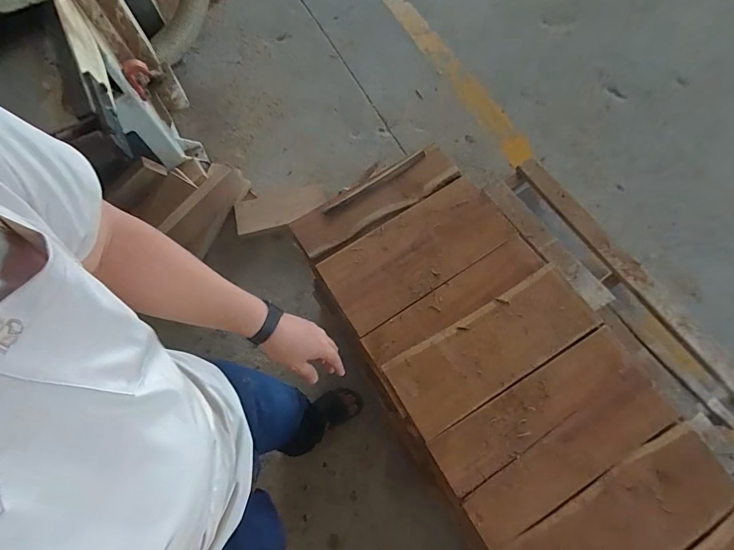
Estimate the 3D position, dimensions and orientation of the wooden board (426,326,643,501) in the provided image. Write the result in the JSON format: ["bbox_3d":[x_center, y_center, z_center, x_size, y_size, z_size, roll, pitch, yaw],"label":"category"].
[{"bbox_3d":[0.365,0.283,0.835,0.478,0.018,0.120,-31,72,-10],"label":"wooden board"}]

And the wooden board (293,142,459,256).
[{"bbox_3d":[0.024,-0.216,1.097,0.490,0.041,0.141,-30,71,-7],"label":"wooden board"}]

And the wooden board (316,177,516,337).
[{"bbox_3d":[0.130,-0.065,1.023,0.484,0.031,0.228,-31,71,-8],"label":"wooden board"}]

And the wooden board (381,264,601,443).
[{"bbox_3d":[0.290,0.165,0.898,0.483,0.029,0.178,-30,72,-9],"label":"wooden board"}]

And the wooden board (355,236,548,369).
[{"bbox_3d":[0.215,0.060,0.954,0.485,0.022,0.100,-32,71,-8],"label":"wooden board"}]

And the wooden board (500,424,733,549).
[{"bbox_3d":[0.507,0.498,0.763,0.491,0.017,0.179,-29,72,-9],"label":"wooden board"}]

